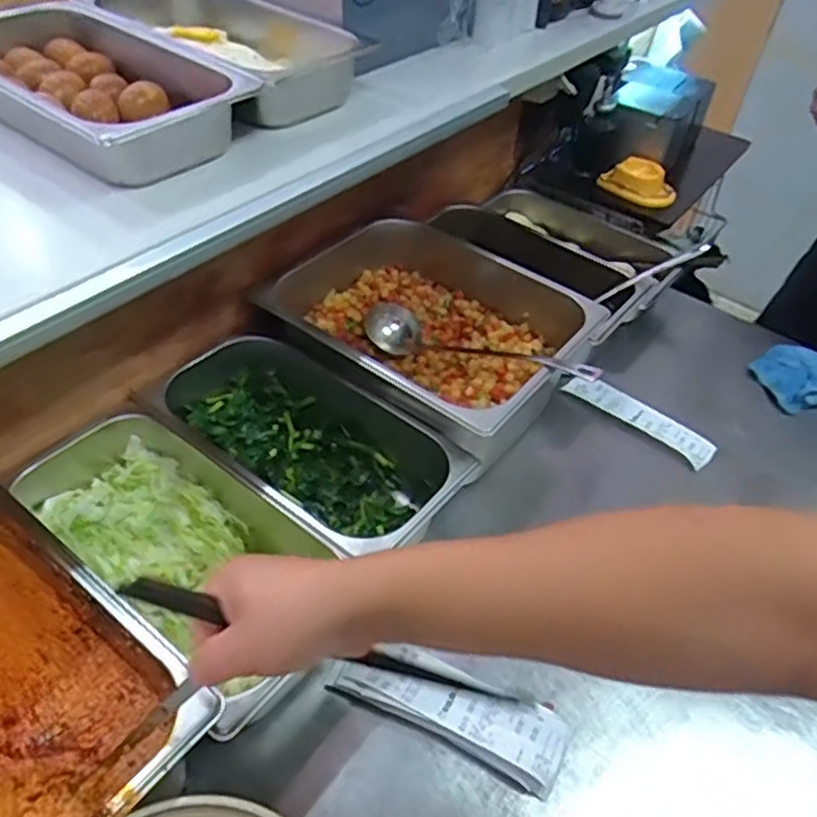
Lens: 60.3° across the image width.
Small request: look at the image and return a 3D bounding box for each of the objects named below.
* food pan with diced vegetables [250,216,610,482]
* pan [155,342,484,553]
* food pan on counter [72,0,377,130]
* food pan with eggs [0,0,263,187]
[{"bbox_3d":[0.022,-0.075,0.840,0.323,0.142,0.267,29,49,22],"label":"food pan with diced vegetables"},{"bbox_3d":[-0.117,0.047,0.737,0.326,0.096,0.161,31,49,23],"label":"pan"},{"bbox_3d":[-0.196,-0.390,0.757,0.308,0.067,0.184,37,52,28],"label":"food pan on counter"},{"bbox_3d":[-0.308,-0.306,0.661,0.302,0.066,0.165,31,49,23],"label":"food pan with eggs"}]

